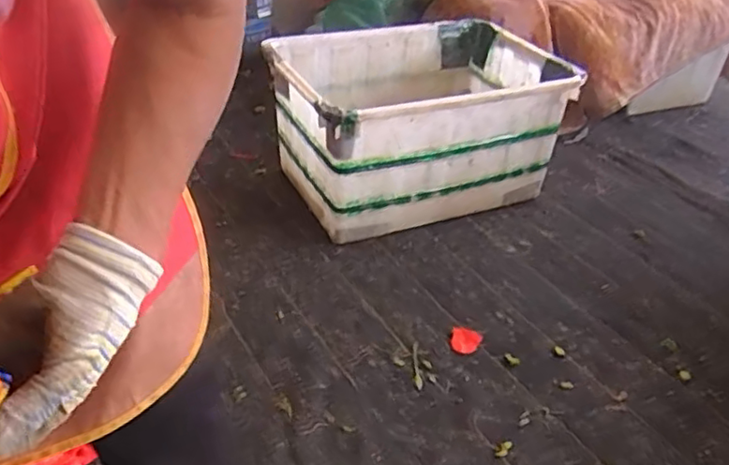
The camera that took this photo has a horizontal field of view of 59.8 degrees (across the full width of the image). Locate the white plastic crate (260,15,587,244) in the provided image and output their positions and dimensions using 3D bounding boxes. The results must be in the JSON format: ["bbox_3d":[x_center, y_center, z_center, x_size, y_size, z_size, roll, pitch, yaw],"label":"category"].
[{"bbox_3d":[0.118,-0.290,1.684,0.668,0.363,0.508,-16,39,-23],"label":"white plastic crate"}]

